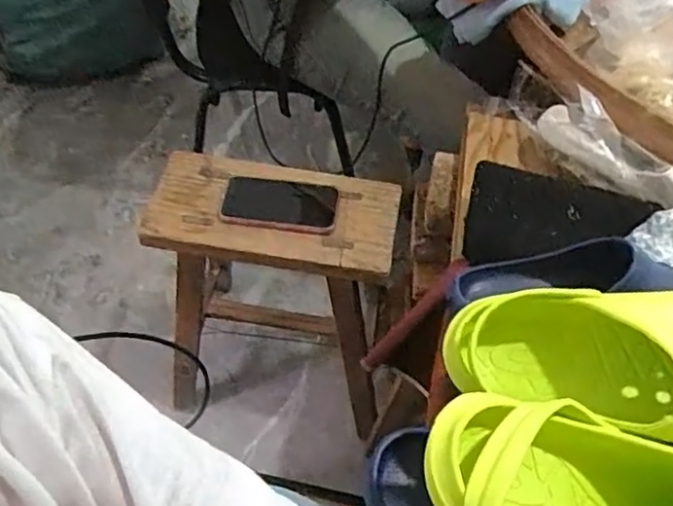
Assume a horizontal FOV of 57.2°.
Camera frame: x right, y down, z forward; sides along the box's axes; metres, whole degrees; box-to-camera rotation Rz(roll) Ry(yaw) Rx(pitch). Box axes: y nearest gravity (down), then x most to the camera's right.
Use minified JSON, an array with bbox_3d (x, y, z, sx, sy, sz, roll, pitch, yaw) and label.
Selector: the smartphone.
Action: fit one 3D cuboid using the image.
[{"bbox_3d":[-0.079,-0.067,0.867,0.162,0.013,0.087,7,56,3],"label":"smartphone"}]

